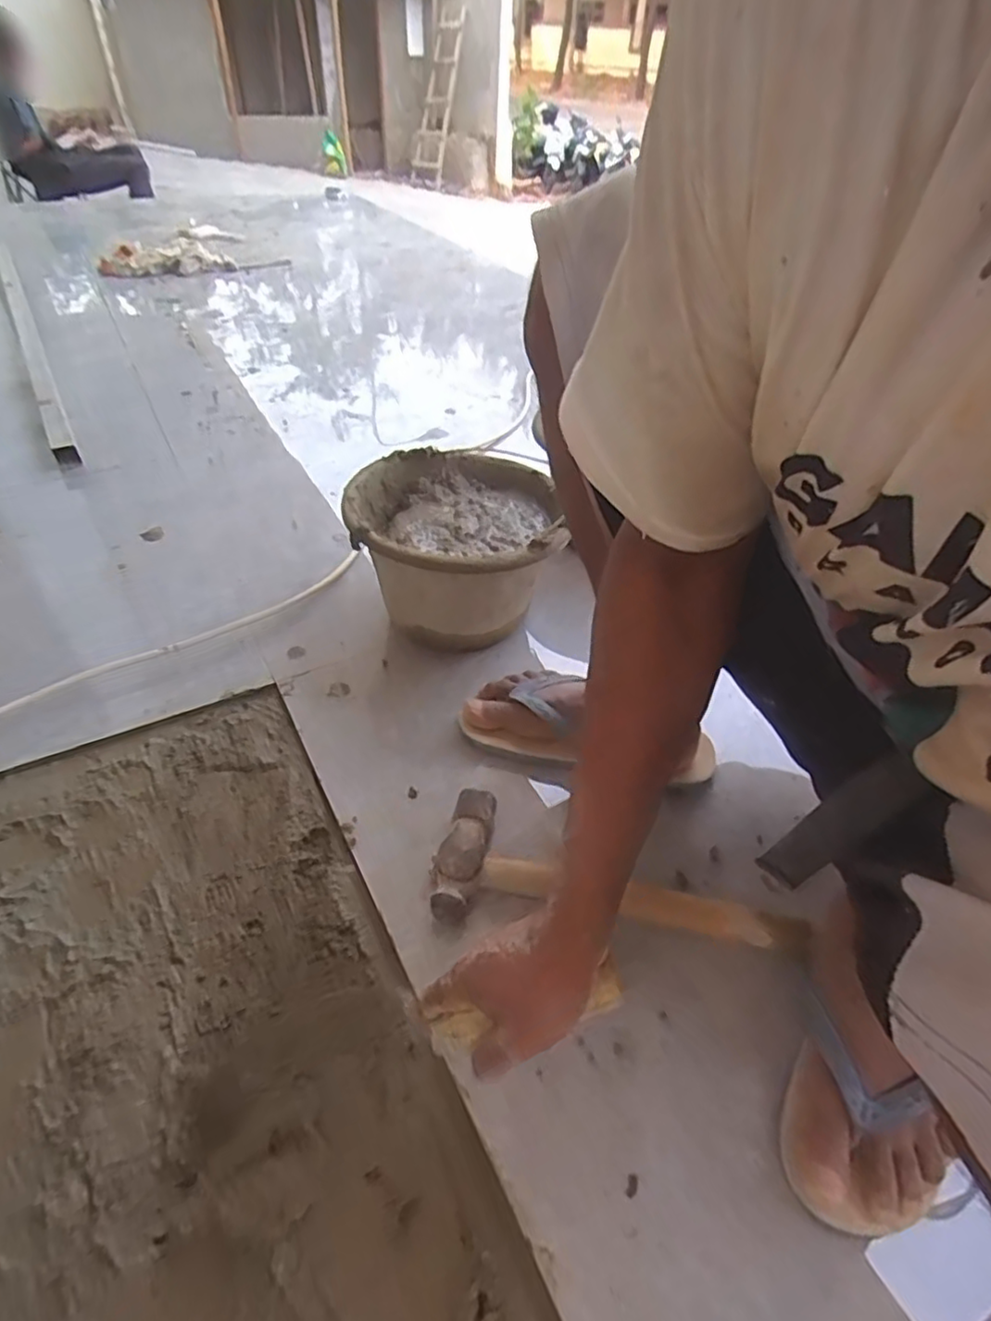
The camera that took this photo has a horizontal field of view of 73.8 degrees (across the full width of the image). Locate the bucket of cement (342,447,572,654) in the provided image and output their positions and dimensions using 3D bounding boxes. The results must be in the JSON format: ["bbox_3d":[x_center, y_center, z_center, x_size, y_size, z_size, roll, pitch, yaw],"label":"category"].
[{"bbox_3d":[-0.048,-0.120,0.787,0.226,0.172,0.238,0,44,-2],"label":"bucket of cement"}]

